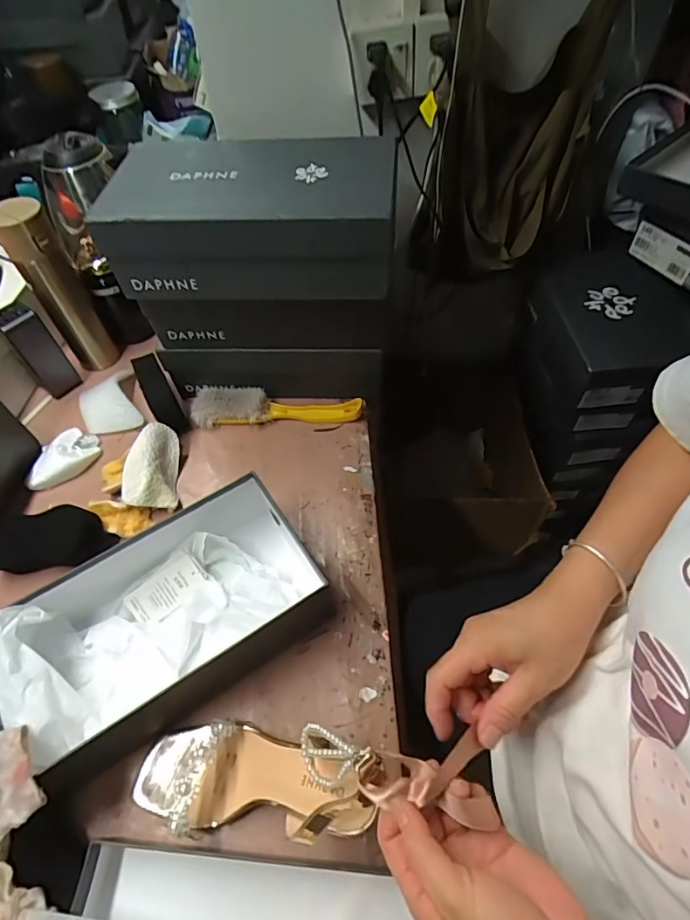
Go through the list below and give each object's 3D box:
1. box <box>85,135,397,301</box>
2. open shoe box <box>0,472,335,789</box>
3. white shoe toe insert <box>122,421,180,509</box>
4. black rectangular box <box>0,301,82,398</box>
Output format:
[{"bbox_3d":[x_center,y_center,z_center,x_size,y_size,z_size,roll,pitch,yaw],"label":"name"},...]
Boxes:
[{"bbox_3d":[-0.094,-0.266,0.531,0.289,0.102,0.162,3,55,5],"label":"box"},{"bbox_3d":[-0.181,0.148,0.489,0.287,0.086,0.166,-31,59,-17],"label":"open shoe box"},{"bbox_3d":[-0.243,0.008,0.612,0.057,0.045,0.104,-7,55,-2],"label":"white shoe toe insert"},{"bbox_3d":[-0.431,-0.152,0.686,0.054,0.130,0.051,36,64,24],"label":"black rectangular box"}]

